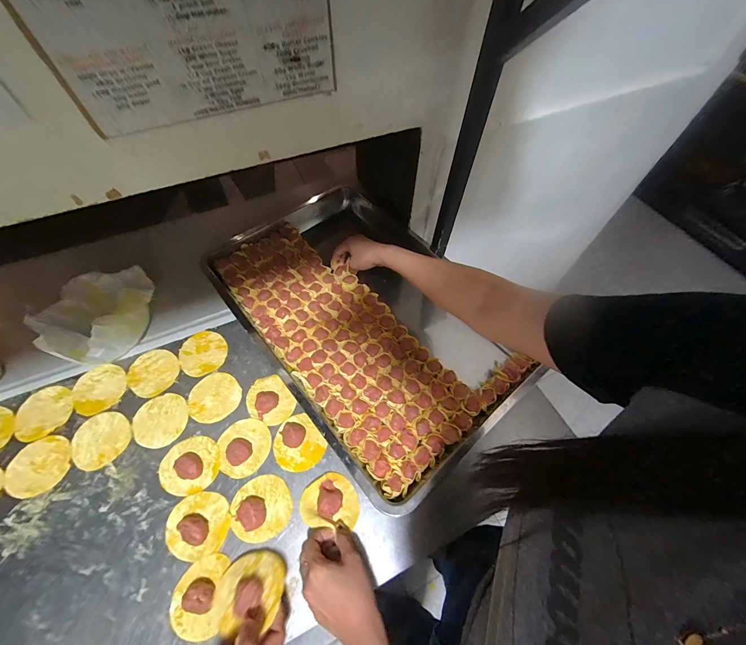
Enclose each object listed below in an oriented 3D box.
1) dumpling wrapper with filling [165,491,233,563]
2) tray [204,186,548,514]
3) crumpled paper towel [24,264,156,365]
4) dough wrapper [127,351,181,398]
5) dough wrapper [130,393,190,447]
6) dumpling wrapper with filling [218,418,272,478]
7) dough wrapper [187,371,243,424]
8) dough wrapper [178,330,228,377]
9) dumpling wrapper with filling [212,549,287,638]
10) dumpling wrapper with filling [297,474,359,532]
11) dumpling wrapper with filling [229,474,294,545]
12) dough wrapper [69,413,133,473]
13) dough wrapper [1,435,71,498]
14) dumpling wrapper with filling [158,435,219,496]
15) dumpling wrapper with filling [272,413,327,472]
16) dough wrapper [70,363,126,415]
[{"bbox_3d":[-0.247,0.280,0.443,0.085,0.022,0.080,1,58,-2],"label":"dumpling wrapper with filling"},{"bbox_3d":[-0.007,-0.034,0.626,0.418,0.048,0.584,-35,65,-22],"label":"tray"},{"bbox_3d":[-0.490,-0.017,0.581,0.160,0.083,0.185,40,64,21],"label":"crumpled paper towel"},{"bbox_3d":[-0.388,0.087,0.566,0.088,0.004,0.081,1,58,-2],"label":"dough wrapper"},{"bbox_3d":[-0.348,0.159,0.526,0.083,0.004,0.084,2,62,-3],"label":"dough wrapper"},{"bbox_3d":[-0.201,0.194,0.502,0.077,0.014,0.084,1,58,-2],"label":"dumpling wrapper with filling"},{"bbox_3d":[-0.270,0.126,0.543,0.083,0.004,0.084,1,58,-2],"label":"dough wrapper"},{"bbox_3d":[-0.312,0.055,0.587,0.081,0.004,0.088,1,59,-1],"label":"dough wrapper"},{"bbox_3d":[-0.154,0.327,0.398,0.081,0.023,0.081,-16,29,-16],"label":"dumpling wrapper with filling"},{"bbox_3d":[-0.060,0.253,0.457,0.082,0.019,0.066,9,58,3],"label":"dumpling wrapper with filling"},{"bbox_3d":[-0.160,0.261,0.452,0.081,0.021,0.078,1,58,-2],"label":"dumpling wrapper with filling"},{"bbox_3d":[-0.430,0.185,0.506,0.083,0.005,0.081,1,58,-2],"label":"dough wrapper"},{"bbox_3d":[-0.506,0.217,0.482,0.086,0.004,0.083,1,58,-2],"label":"dough wrapper"},{"bbox_3d":[-0.281,0.213,0.483,0.084,0.020,0.080,1,58,-2],"label":"dumpling wrapper with filling"},{"bbox_3d":[-0.120,0.189,0.503,0.075,0.020,0.082,1,58,-2],"label":"dumpling wrapper with filling"},{"bbox_3d":[-0.469,0.112,0.546,0.079,0.004,0.085,1,58,-2],"label":"dough wrapper"}]

